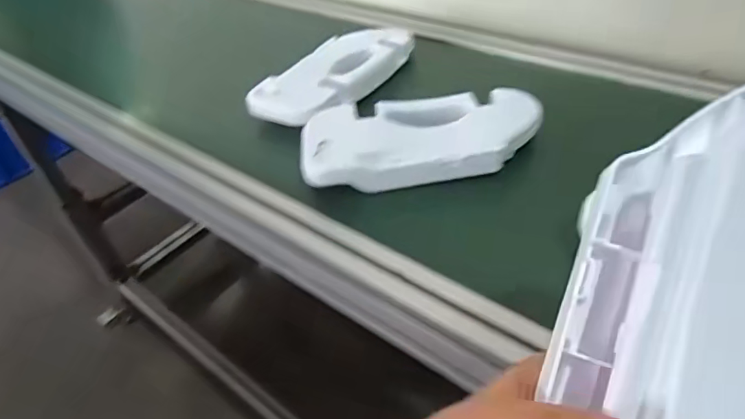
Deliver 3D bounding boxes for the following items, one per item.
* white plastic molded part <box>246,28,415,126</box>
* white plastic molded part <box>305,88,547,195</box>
[{"bbox_3d":[-0.047,-0.196,0.721,0.123,0.032,0.282,23,50,23],"label":"white plastic molded part"},{"bbox_3d":[0.055,-0.083,0.575,0.260,0.032,0.126,-7,45,-5],"label":"white plastic molded part"}]

